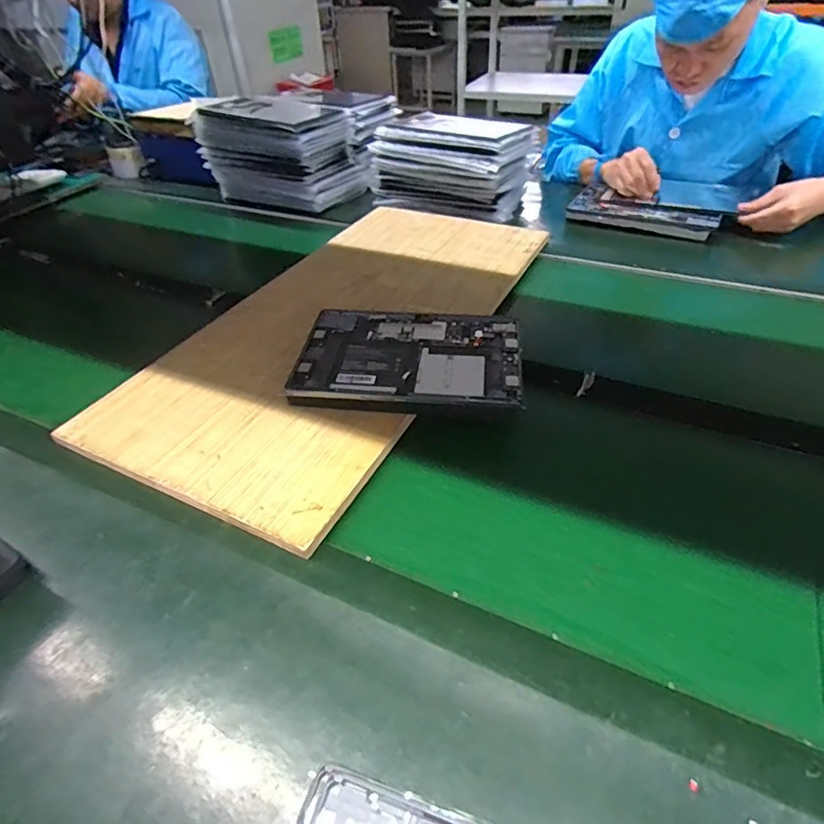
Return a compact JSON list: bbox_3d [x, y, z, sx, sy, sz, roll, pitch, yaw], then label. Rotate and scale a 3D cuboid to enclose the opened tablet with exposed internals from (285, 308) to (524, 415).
[{"bbox_3d":[-0.002,-0.059,0.623,0.252,0.033,0.180,3,43,7],"label":"opened tablet with exposed internals"}]

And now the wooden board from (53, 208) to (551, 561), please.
[{"bbox_3d":[-0.085,-0.131,0.740,0.343,0.022,0.689,17,46,21],"label":"wooden board"}]

